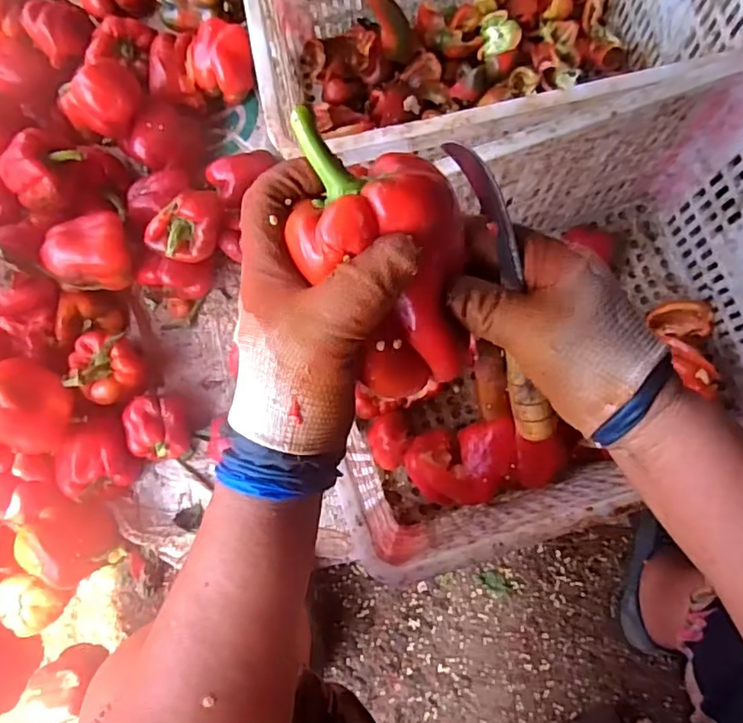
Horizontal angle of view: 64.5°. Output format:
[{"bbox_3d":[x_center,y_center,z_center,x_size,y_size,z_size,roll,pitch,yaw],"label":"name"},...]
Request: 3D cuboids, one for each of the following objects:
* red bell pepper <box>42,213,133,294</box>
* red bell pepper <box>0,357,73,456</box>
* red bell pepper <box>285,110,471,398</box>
[{"bbox_3d":[-0.360,-0.143,0.754,0.094,0.060,0.091,-1,80,4],"label":"red bell pepper"},{"bbox_3d":[-0.419,0.056,0.724,0.090,0.069,0.105,11,81,5],"label":"red bell pepper"},{"bbox_3d":[0.007,-0.049,0.287,0.080,0.073,0.123,-6,81,1],"label":"red bell pepper"}]

